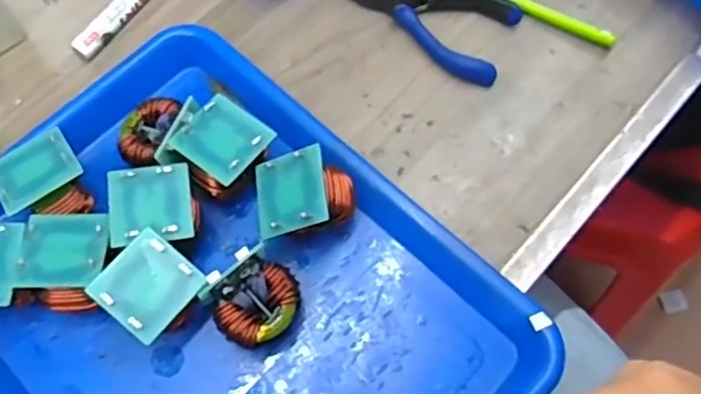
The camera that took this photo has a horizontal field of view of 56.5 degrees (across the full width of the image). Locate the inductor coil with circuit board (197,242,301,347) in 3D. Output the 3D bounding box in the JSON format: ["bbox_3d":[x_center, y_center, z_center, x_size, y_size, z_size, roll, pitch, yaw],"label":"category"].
[{"bbox_3d":[-0.053,0.060,0.369,0.047,0.043,0.045,-42,73,-15],"label":"inductor coil with circuit board"}]

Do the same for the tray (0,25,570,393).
[{"bbox_3d":[-0.076,0.062,0.369,0.244,0.053,0.315,-43,73,-16],"label":"tray"}]

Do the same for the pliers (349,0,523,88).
[{"bbox_3d":[0.055,-0.130,0.463,0.122,0.014,0.066,26,70,11],"label":"pliers"}]

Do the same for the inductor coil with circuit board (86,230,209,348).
[{"bbox_3d":[-0.109,0.054,0.367,0.044,0.045,0.046,39,73,15],"label":"inductor coil with circuit board"}]

